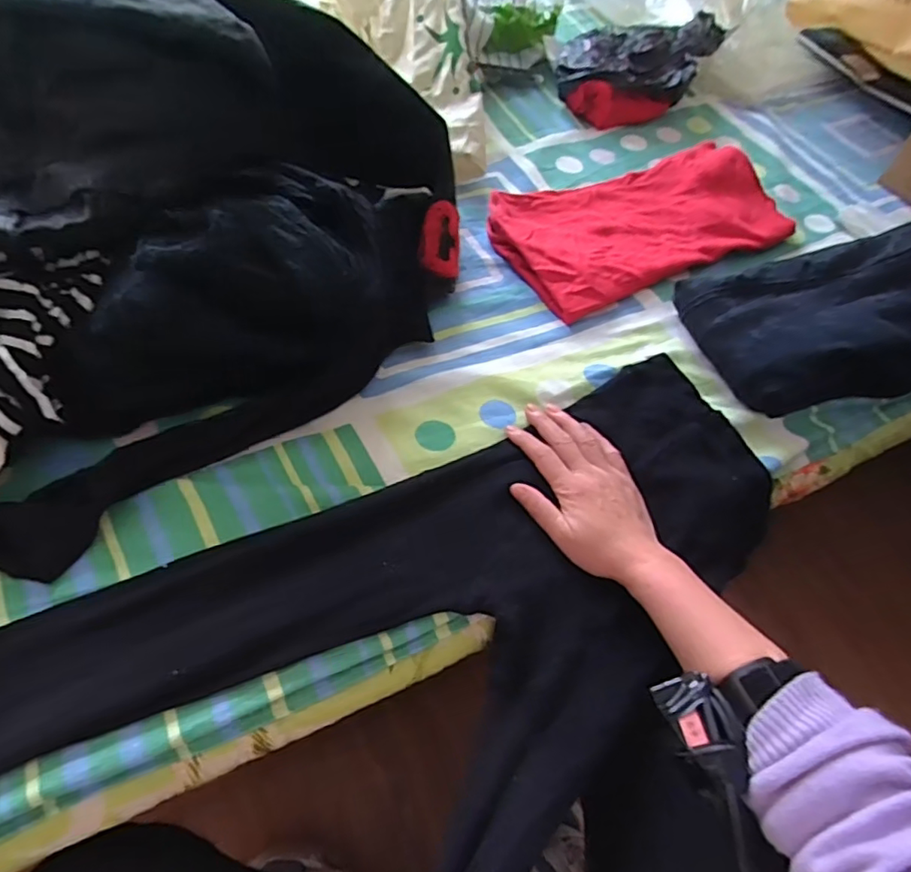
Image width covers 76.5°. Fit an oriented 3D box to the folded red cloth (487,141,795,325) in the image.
[{"bbox_3d":[0.215,-0.254,0.665,0.334,0.033,0.176,-23,64,-17],"label":"folded red cloth"}]

